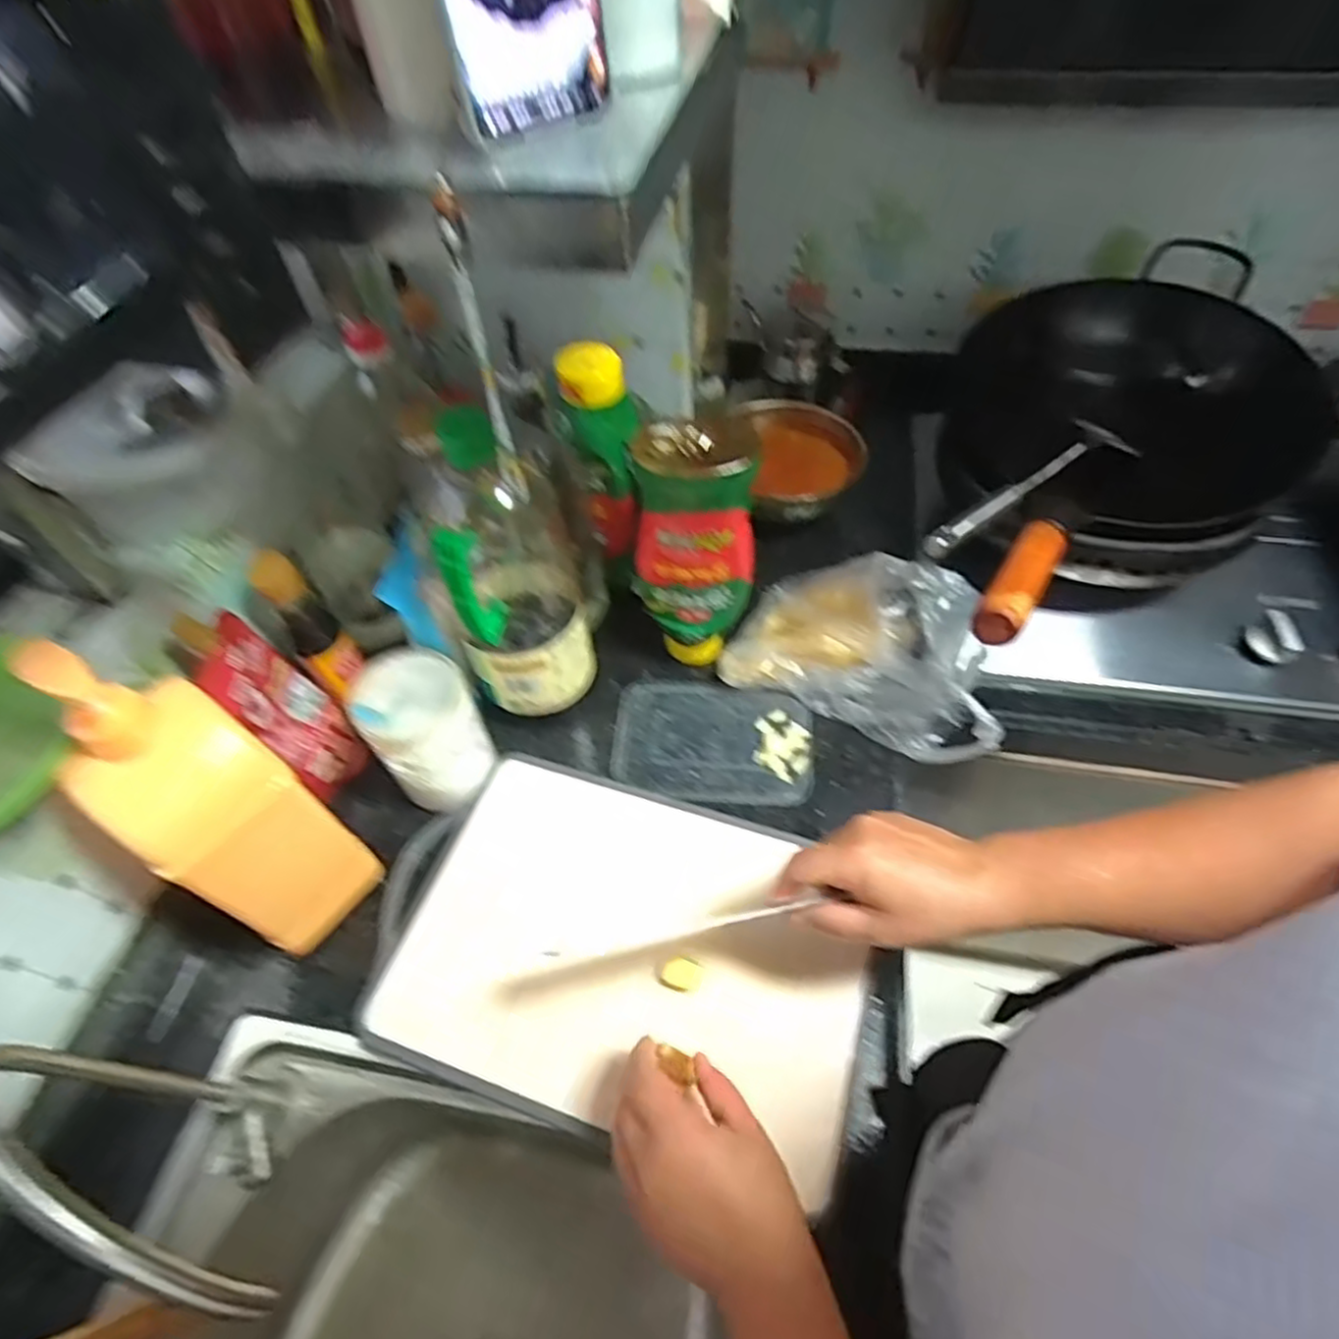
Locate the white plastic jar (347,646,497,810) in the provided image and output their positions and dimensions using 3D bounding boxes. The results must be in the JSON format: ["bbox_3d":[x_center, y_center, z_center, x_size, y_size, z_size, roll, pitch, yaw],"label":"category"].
[{"bbox_3d":[-0.198,0.050,0.577,0.080,0.108,0.087,-1,53,1],"label":"white plastic jar"}]

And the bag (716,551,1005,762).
[{"bbox_3d":[0.163,-0.018,0.611,0.220,0.134,0.138,17,56,14],"label":"bag"}]

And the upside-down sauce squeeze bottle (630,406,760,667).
[{"bbox_3d":[0.020,-0.095,0.603,0.096,0.247,0.050,-6,53,-2],"label":"upside-down sauce squeeze bottle"}]

